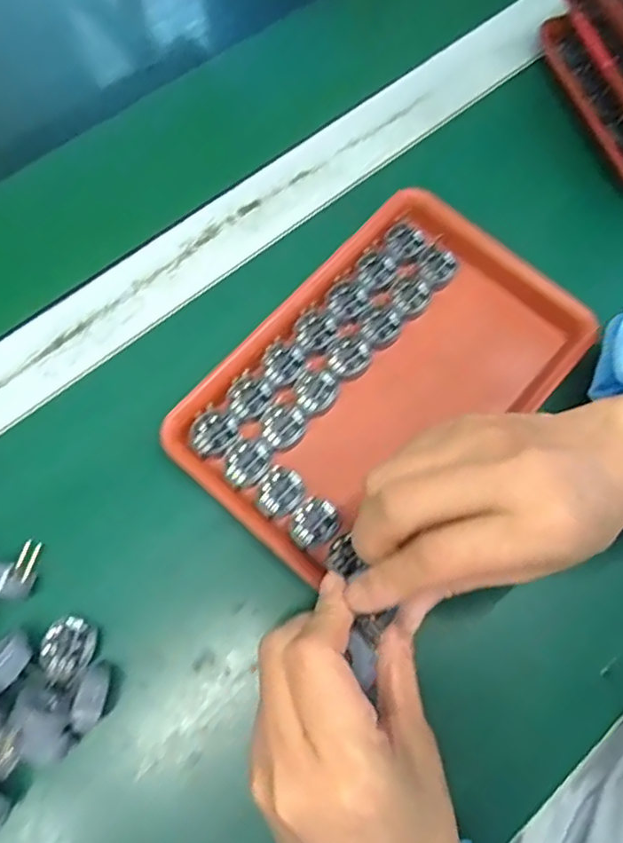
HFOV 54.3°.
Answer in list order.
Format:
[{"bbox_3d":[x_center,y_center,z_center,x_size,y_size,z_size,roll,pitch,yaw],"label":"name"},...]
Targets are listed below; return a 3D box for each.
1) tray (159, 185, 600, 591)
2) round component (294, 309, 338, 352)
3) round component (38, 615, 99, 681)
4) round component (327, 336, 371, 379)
[{"bbox_3d":[0.045,-0.026,0.367,0.153,0.030,0.238,41,74,11],"label":"tray"},{"bbox_3d":[0.002,-0.057,0.379,0.024,0.004,0.027,26,72,7],"label":"round component"},{"bbox_3d":[-0.127,0.117,0.317,0.030,0.012,0.030,-18,74,-42],"label":"round component"},{"bbox_3d":[0.023,-0.040,0.374,0.027,0.004,0.025,1,70,-2],"label":"round component"}]

